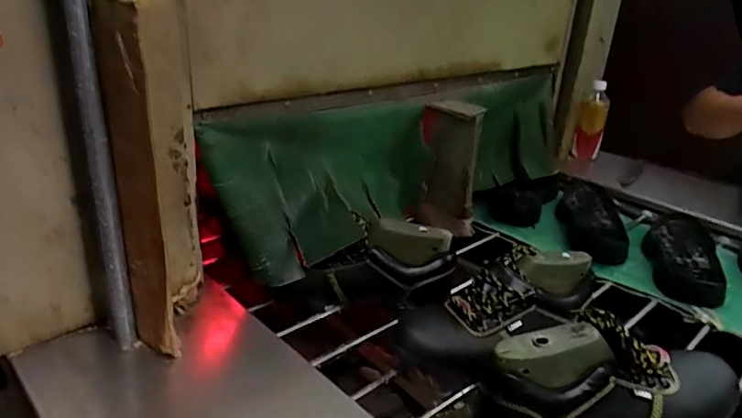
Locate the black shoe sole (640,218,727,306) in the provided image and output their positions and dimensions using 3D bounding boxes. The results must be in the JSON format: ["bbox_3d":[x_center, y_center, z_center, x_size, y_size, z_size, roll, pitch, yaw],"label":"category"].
[{"bbox_3d":[0.530,0.069,0.908,0.107,0.026,0.326,15,28,23],"label":"black shoe sole"}]

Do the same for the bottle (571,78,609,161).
[{"bbox_3d":[0.525,-0.197,1.273,0.065,0.197,0.055,14,28,20],"label":"bottle"}]

